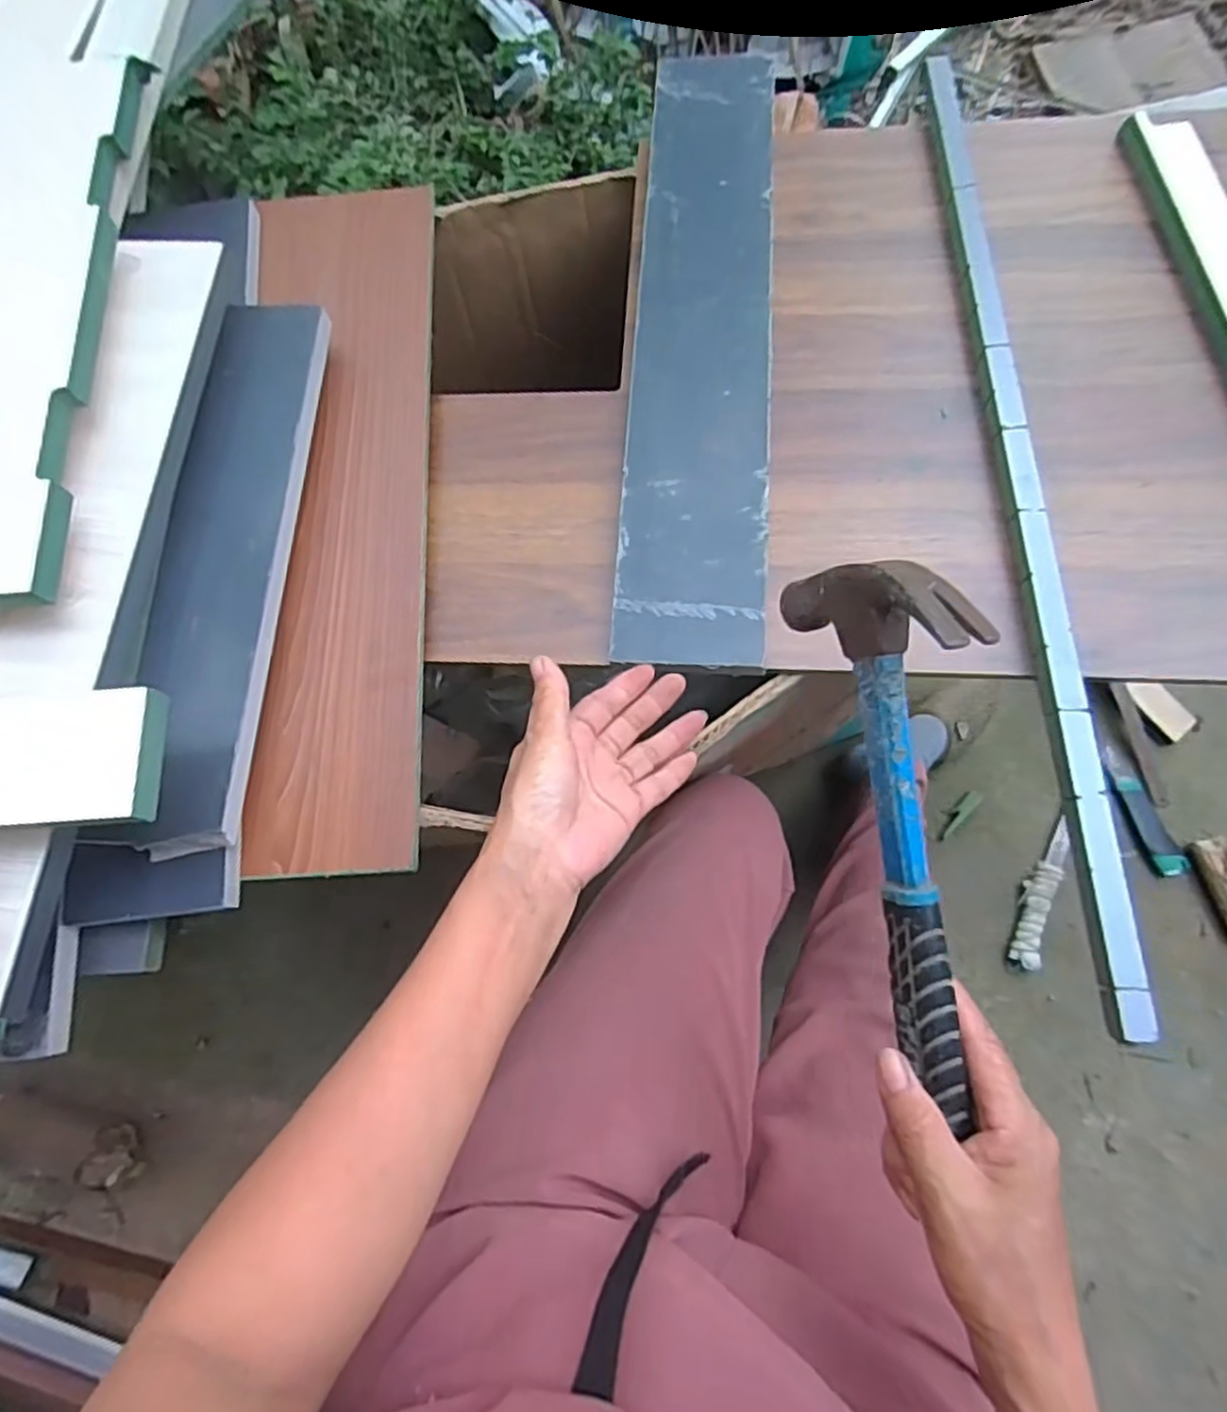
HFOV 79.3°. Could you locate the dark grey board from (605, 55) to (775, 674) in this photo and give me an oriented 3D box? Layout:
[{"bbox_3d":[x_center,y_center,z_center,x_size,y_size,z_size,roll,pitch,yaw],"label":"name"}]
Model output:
[{"bbox_3d":[0.063,-0.270,0.519,0.093,0.007,0.512,3,72,6],"label":"dark grey board"}]

